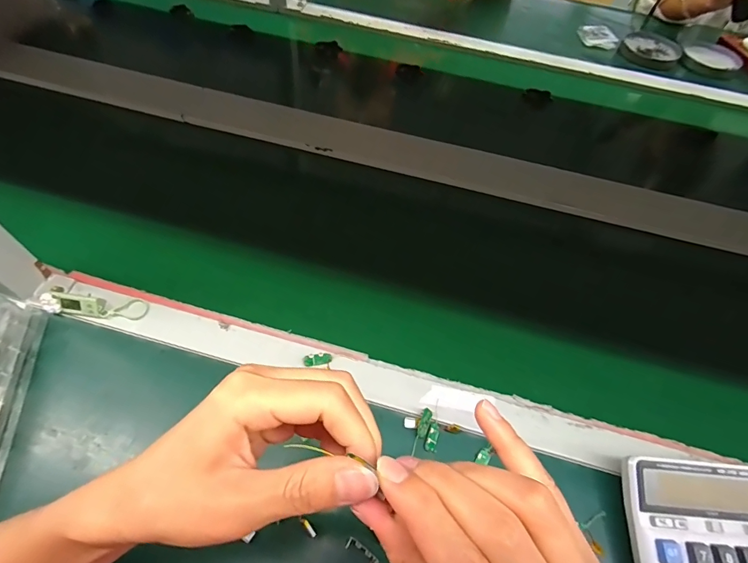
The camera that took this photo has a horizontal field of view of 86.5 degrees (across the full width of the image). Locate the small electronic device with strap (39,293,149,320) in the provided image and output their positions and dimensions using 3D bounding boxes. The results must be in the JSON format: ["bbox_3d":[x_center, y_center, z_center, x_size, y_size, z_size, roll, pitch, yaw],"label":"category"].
[{"bbox_3d":[-0.298,0.023,0.426,0.098,0.022,0.023,3,58,-3],"label":"small electronic device with strap"}]

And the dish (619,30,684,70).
[{"bbox_3d":[0.594,-0.501,0.856,0.116,0.026,0.115,2,58,-4],"label":"dish"}]

